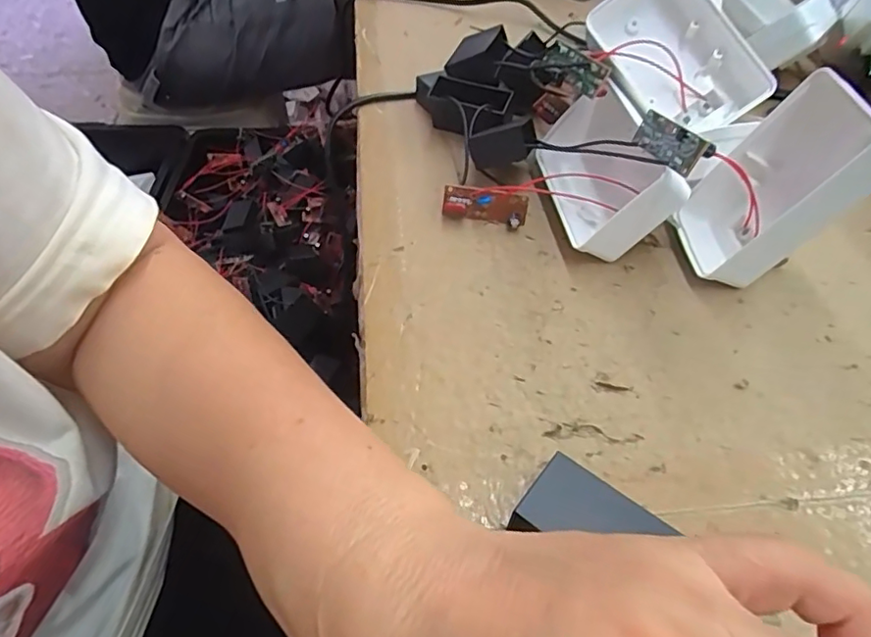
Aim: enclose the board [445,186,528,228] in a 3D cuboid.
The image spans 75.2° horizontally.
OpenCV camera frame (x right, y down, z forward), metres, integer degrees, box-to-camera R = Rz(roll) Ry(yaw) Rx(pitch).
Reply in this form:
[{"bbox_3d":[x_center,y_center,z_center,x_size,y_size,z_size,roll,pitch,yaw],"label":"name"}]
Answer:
[{"bbox_3d":[0.026,-0.059,0.300,0.044,0.017,0.008,9,28,4],"label":"board"}]

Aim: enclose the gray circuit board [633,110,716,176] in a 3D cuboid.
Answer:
[{"bbox_3d":[0.103,-0.076,0.246,0.008,0.016,0.042,12,31,-24],"label":"gray circuit board"}]

